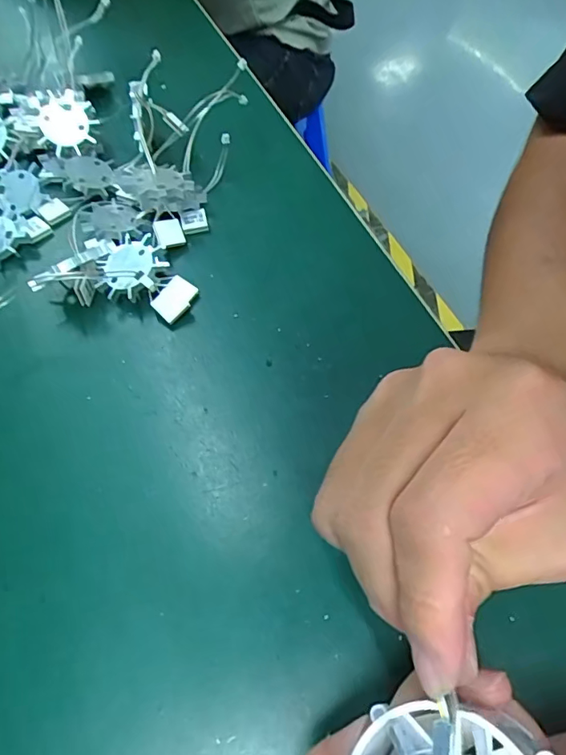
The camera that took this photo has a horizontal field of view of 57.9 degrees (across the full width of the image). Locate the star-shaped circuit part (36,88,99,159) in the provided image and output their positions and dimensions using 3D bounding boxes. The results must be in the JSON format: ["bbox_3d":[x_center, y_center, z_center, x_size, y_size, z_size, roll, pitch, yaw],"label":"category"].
[{"bbox_3d":[-0.138,-0.162,0.327,0.034,0.006,0.037,32,90,-11],"label":"star-shaped circuit part"}]

